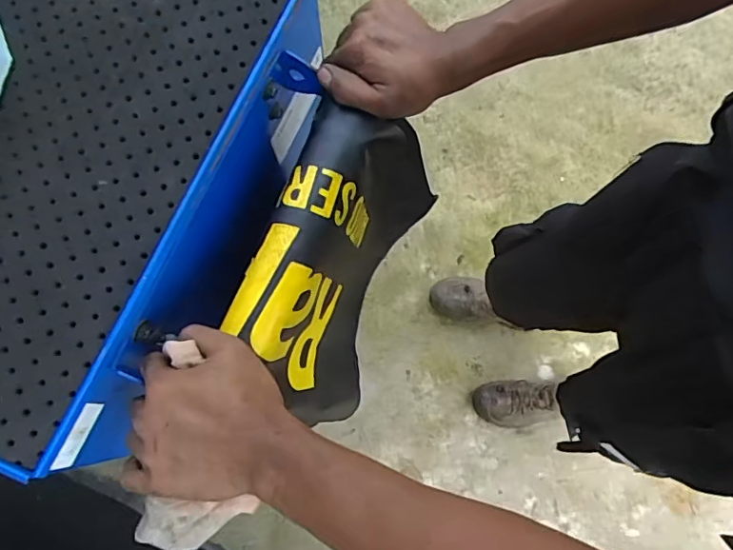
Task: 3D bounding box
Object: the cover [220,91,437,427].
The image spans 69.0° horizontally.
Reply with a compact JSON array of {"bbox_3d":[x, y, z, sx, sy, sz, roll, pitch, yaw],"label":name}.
[{"bbox_3d":[-0.024,-0.002,0.584,0.112,0.322,0.298,20,78,3],"label":"cover"}]

